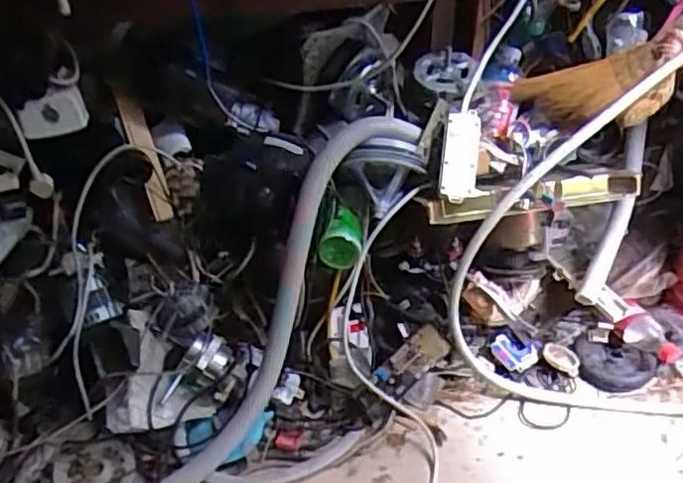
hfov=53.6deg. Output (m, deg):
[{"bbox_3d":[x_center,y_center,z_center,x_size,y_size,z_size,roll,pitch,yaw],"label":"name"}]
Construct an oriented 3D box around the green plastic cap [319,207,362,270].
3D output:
[{"bbox_3d":[-0.001,-0.006,1.079,0.068,0.068,0.071,0,41,1],"label":"green plastic cap"}]

